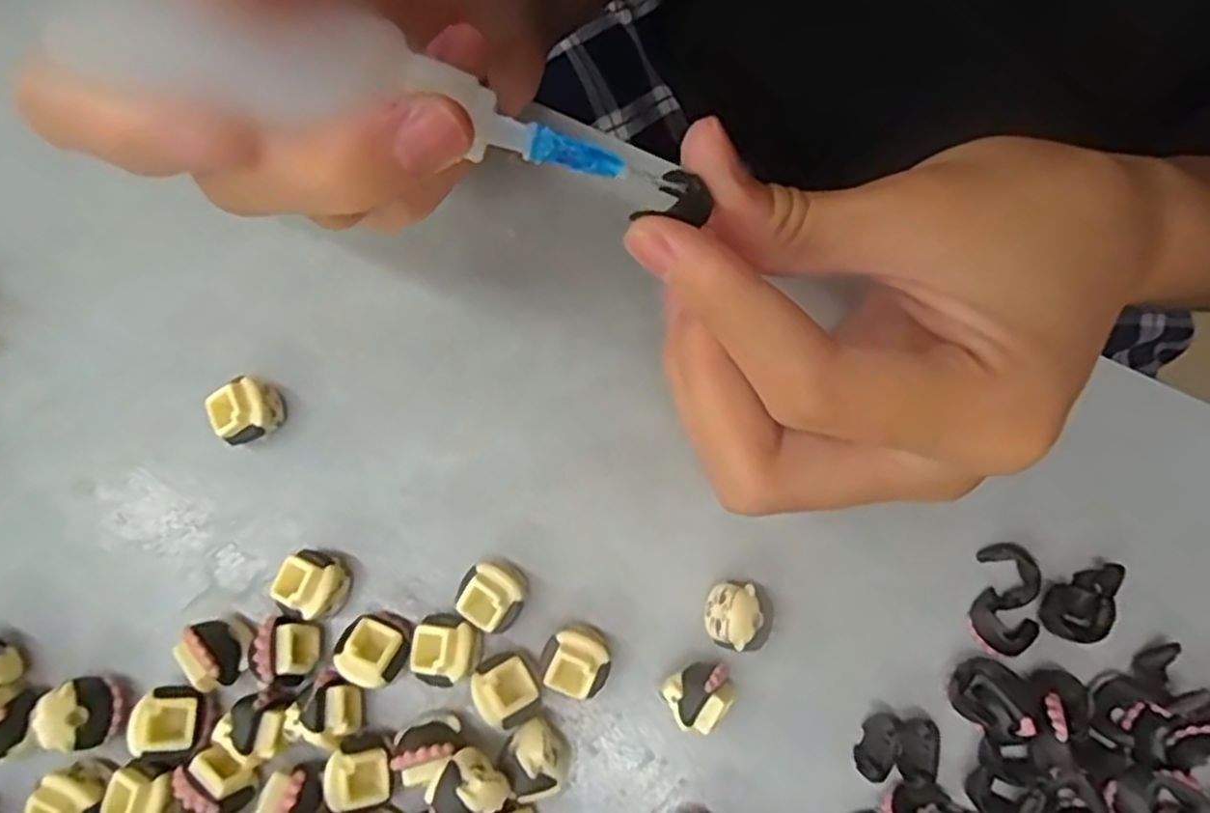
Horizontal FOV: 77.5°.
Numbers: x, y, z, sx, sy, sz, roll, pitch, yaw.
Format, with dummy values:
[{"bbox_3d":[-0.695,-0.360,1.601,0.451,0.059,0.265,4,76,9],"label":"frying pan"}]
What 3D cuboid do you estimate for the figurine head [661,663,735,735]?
[{"bbox_3d":[0.022,0.068,0.179,0.015,0.016,0.013,-25,78,-7],"label":"figurine head"}]

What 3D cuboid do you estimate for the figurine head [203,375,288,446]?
[{"bbox_3d":[-0.092,0.001,0.194,0.016,0.014,0.016,0,76,-1],"label":"figurine head"}]

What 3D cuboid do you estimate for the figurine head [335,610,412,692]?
[{"bbox_3d":[-0.055,0.059,0.183,0.016,0.014,0.016,29,78,5],"label":"figurine head"}]

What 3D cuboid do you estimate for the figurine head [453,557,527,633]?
[{"bbox_3d":[-0.028,0.046,0.186,0.016,0.014,0.016,36,78,7],"label":"figurine head"}]

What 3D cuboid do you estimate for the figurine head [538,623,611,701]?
[{"bbox_3d":[-0.007,0.061,0.182,0.016,0.013,0.016,0,76,-1],"label":"figurine head"}]

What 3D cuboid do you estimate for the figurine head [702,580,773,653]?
[{"bbox_3d":[0.032,0.051,0.184,0.014,0.015,0.016,4,76,0],"label":"figurine head"}]

